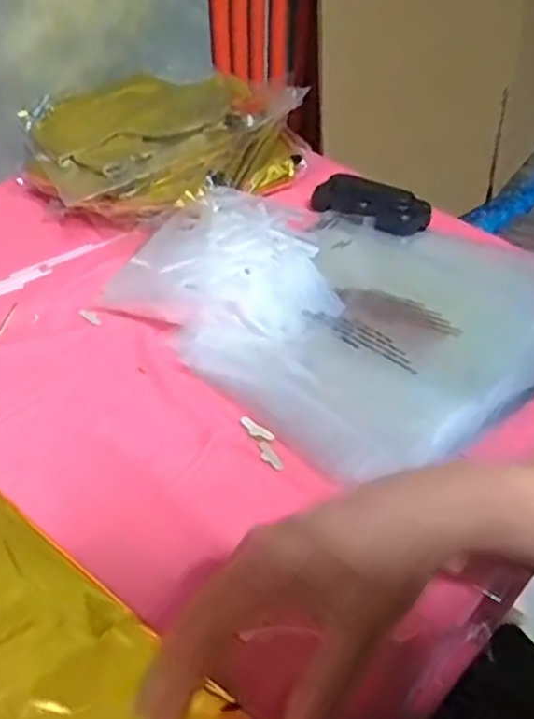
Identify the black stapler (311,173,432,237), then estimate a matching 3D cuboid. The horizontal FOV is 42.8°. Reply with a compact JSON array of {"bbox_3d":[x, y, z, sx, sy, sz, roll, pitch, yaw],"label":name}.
[{"bbox_3d":[0.093,-0.142,0.619,0.108,0.024,0.042,22,49,19],"label":"black stapler"}]

